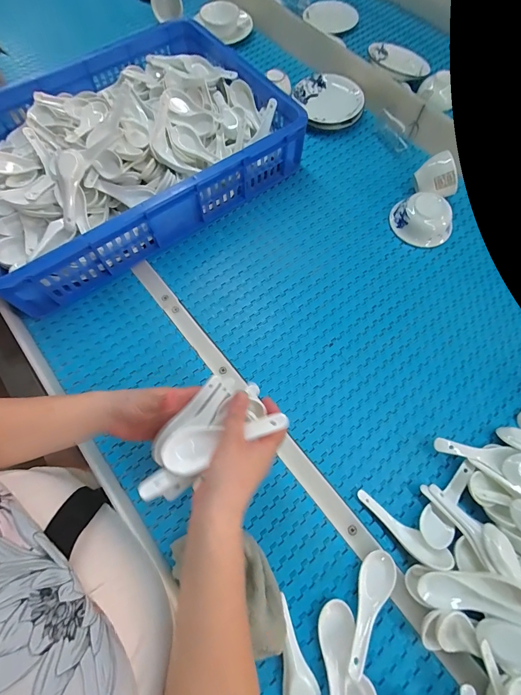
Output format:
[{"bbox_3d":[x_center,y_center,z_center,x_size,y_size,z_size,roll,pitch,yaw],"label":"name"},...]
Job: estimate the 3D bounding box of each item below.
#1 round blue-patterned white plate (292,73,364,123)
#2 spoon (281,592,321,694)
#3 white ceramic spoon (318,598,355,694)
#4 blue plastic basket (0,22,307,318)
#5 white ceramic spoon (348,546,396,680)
[{"bbox_3d":[0.145,-0.537,0.701,0.147,0.039,0.136,0,69,0],"label":"round blue-patterned white plate"},{"bbox_3d":[0.038,0.351,0.359,0.038,0.022,0.115,-13,69,-5],"label":"spoon"},{"bbox_3d":[0.080,0.350,0.351,0.034,0.040,0.119,11,69,4],"label":"white ceramic spoon"},{"bbox_3d":[-0.258,-0.375,0.597,0.583,0.118,0.418,-35,73,-13],"label":"blue plastic basket"},{"bbox_3d":[0.128,0.302,0.372,0.034,0.037,0.119,24,71,9],"label":"white ceramic spoon"}]

